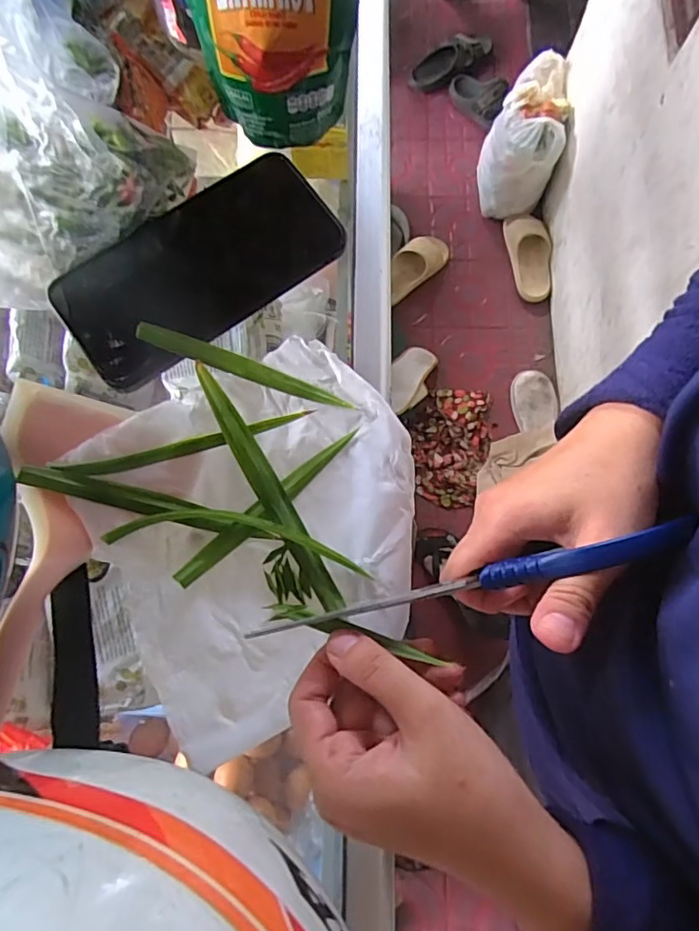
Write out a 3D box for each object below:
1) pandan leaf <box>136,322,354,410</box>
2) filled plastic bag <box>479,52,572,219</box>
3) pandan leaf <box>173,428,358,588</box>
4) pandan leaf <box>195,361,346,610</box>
[{"bbox_3d":[-0.059,-0.057,0.319,0.124,0.018,0.012,18,76,5],"label":"pandan leaf"},{"bbox_3d":[0.440,-0.829,1.448,0.173,0.289,0.268,12,76,3],"label":"filled plastic bag"},{"bbox_3d":[-0.043,0.020,0.302,0.120,0.012,0.012,-41,79,-10],"label":"pandan leaf"},{"bbox_3d":[-0.043,0.012,0.294,0.014,0.030,0.140,-28,77,-7],"label":"pandan leaf"}]

